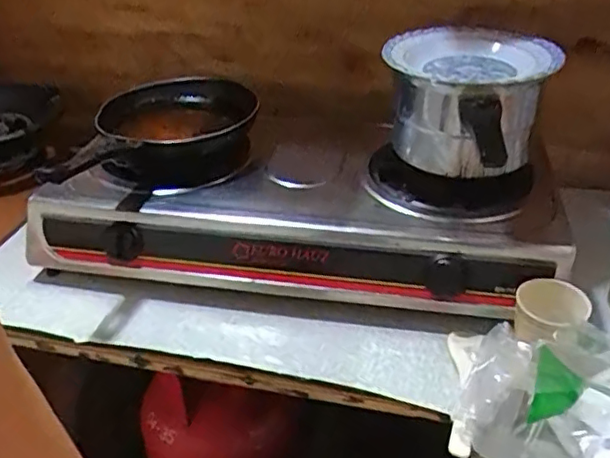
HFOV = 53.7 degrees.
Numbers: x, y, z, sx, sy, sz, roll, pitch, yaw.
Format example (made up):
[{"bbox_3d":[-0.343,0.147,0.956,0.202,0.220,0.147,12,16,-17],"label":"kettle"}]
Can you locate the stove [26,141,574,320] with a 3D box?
[{"bbox_3d":[-0.010,-0.033,0.866,0.666,0.144,0.308,6,35,10],"label":"stove"}]

